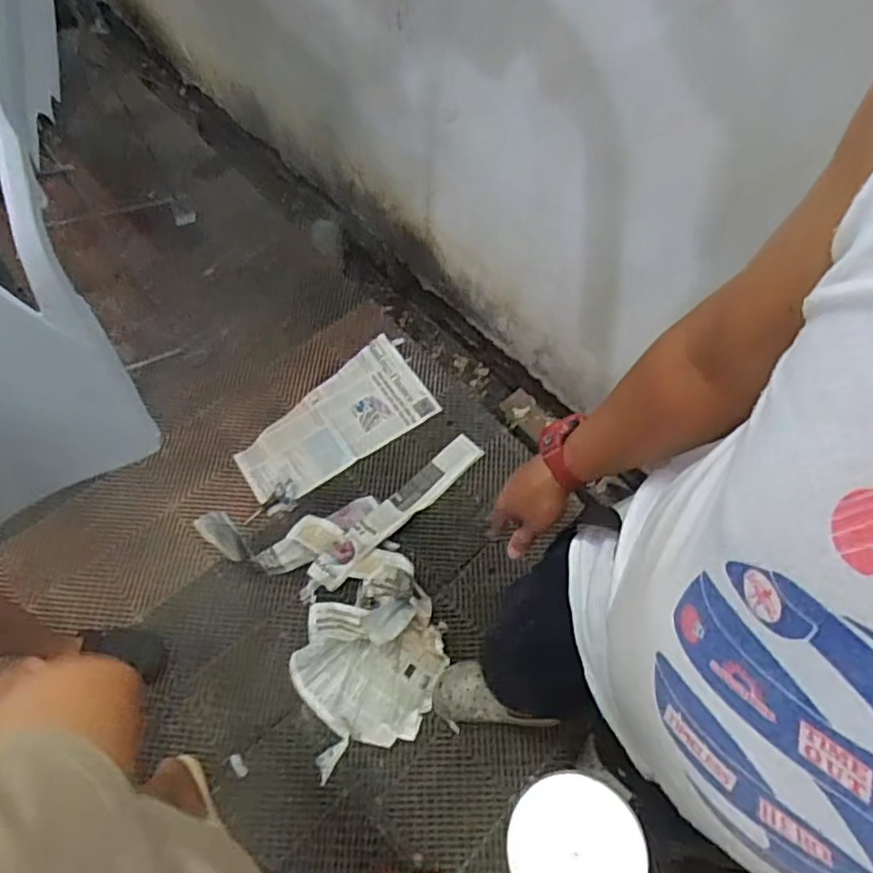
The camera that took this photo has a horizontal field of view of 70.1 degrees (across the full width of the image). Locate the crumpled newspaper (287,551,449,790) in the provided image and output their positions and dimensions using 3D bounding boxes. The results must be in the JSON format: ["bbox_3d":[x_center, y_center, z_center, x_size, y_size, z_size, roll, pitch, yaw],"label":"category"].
[{"bbox_3d":[-0.160,0.476,1.392,0.335,0.114,0.407,-17,63,-6],"label":"crumpled newspaper"}]

